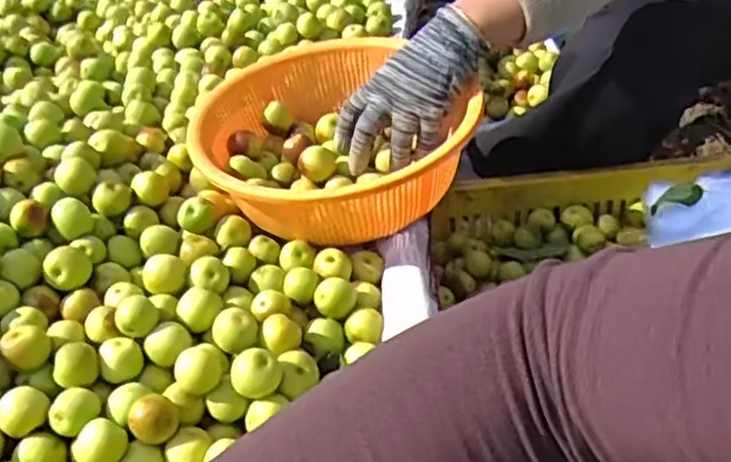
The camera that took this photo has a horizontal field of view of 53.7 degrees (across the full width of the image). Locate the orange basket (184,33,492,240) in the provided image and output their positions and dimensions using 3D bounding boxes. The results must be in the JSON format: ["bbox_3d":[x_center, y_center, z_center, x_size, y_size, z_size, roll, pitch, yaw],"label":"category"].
[{"bbox_3d":[-0.029,-0.091,0.687,0.246,0.074,0.265,-6,40,2],"label":"orange basket"}]

